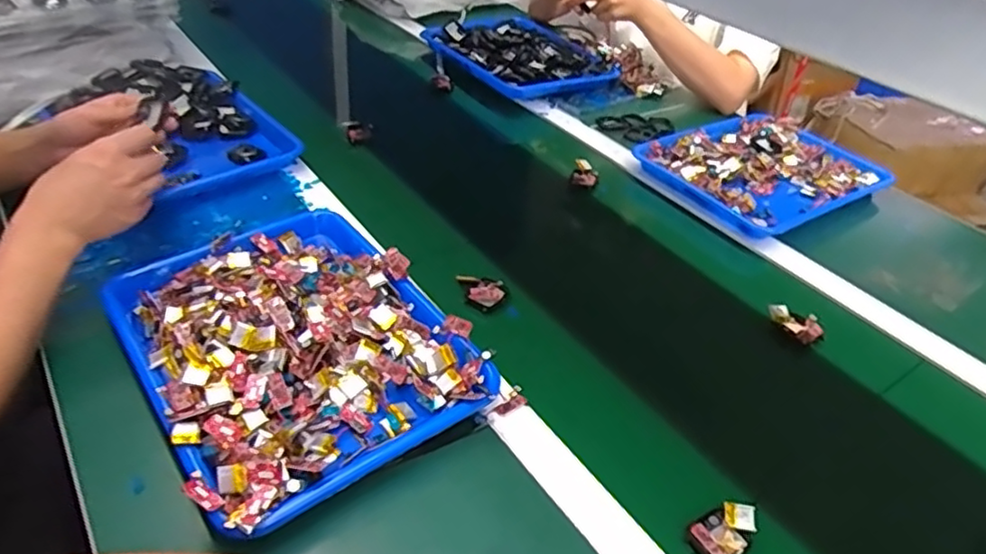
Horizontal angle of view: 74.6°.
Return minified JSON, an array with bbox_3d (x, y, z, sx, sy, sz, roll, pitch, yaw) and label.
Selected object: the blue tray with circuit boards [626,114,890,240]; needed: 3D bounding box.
[{"bbox_3d":[0.400,-0.162,0.954,0.309,0.032,0.248,-20,45,-29],"label":"blue tray with circuit boards"}]

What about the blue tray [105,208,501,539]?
[{"bbox_3d":[-0.181,0.055,0.599,0.259,0.060,0.333,-22,47,-31],"label":"blue tray"}]

